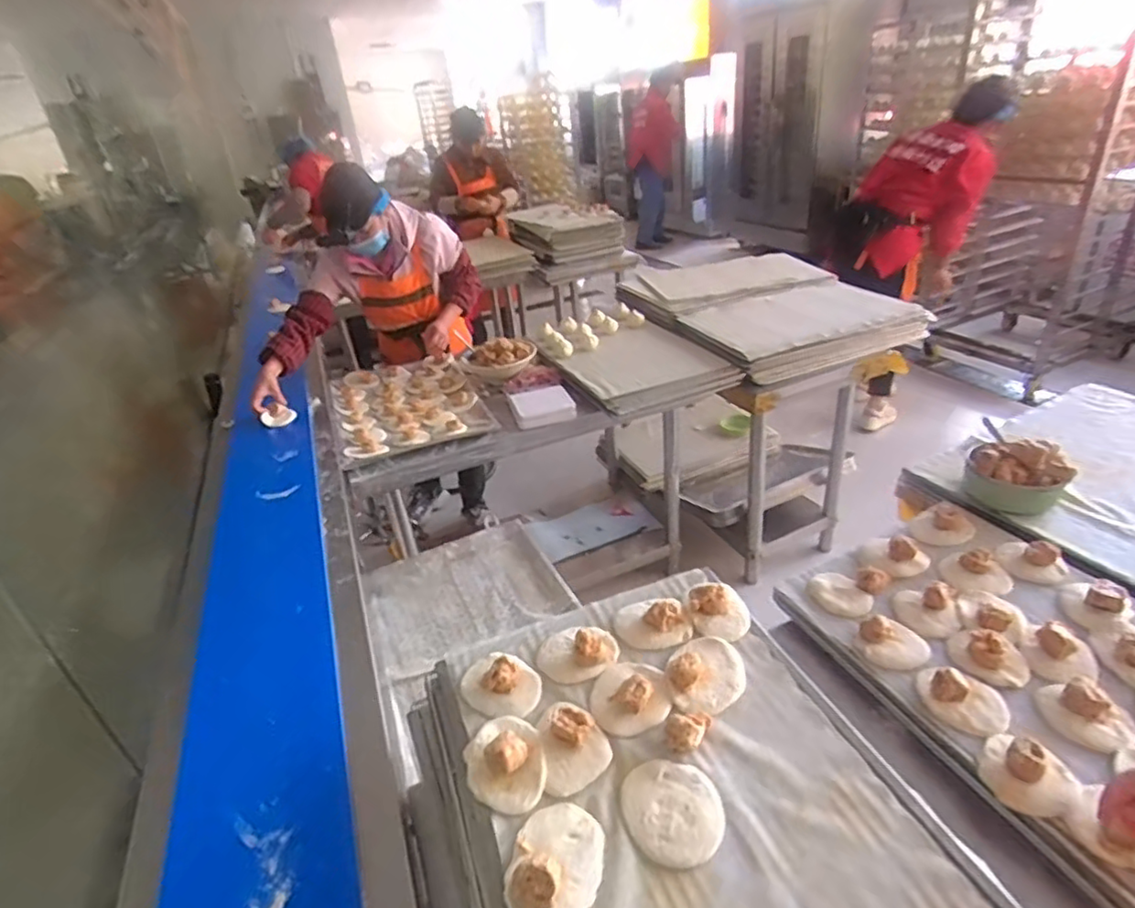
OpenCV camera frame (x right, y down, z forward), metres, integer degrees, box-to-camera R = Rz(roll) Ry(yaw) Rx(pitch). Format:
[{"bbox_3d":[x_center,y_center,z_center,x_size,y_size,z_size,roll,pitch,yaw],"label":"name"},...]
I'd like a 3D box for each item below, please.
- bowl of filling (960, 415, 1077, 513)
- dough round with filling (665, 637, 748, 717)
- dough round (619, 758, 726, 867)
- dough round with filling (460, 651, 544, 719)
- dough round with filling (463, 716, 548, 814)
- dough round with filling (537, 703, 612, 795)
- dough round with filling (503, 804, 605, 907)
[{"bbox_3d":[0.754,0.024,1.044,0.144,0.101,0.111,17,37,34],"label":"bowl of filling"},{"bbox_3d":[0.163,0.250,0.726,0.084,0.030,0.102,6,32,21],"label":"dough round with filling"},{"bbox_3d":[0.101,0.343,0.607,0.092,0.011,0.103,-17,31,-17],"label":"dough round"},{"bbox_3d":[-0.081,0.268,0.747,0.104,0.038,0.081,16,37,34],"label":"dough round with filling"},{"bbox_3d":[-0.067,0.315,0.654,0.084,0.038,0.108,-13,30,-11],"label":"dough round with filling"},{"bbox_3d":[0.007,0.306,0.666,0.070,0.033,0.093,-9,30,-5],"label":"dough round with filling"},{"bbox_3d":[-0.012,0.366,0.561,0.081,0.031,0.107,3,31,15],"label":"dough round with filling"}]

